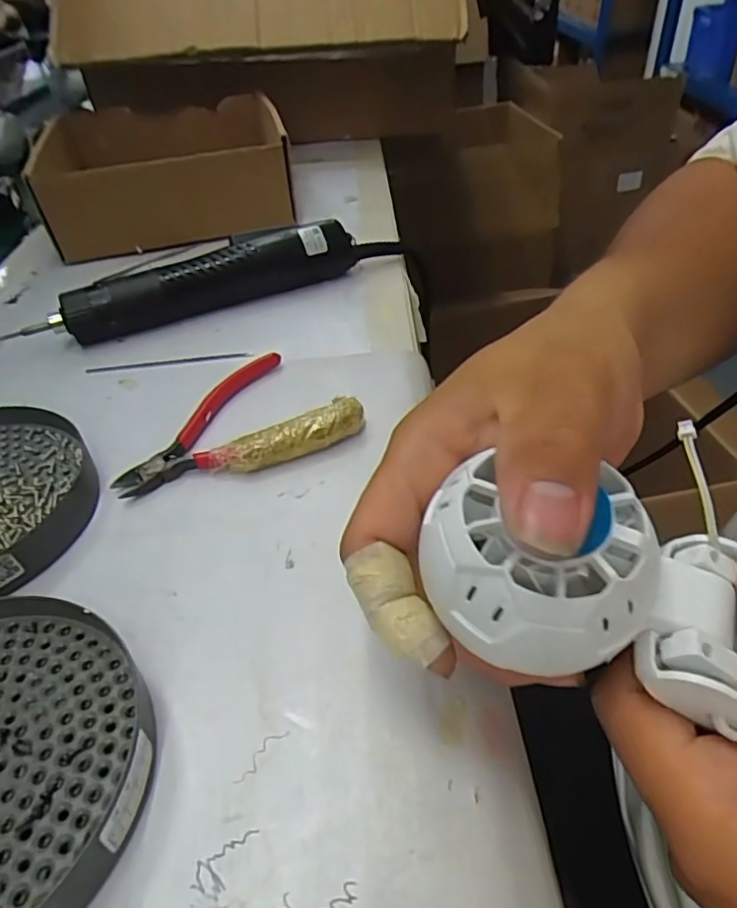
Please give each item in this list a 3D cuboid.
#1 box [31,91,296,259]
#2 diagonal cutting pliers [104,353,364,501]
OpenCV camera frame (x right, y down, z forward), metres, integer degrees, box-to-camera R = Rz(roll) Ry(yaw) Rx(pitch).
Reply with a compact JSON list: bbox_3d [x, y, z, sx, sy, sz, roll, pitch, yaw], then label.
[{"bbox_3d":[-0.179,-0.262,0.538,0.192,0.071,0.191,-12,43,-7],"label":"box"},{"bbox_3d":[-0.072,-0.022,0.306,0.118,0.020,0.086,-19,44,-13],"label":"diagonal cutting pliers"}]

